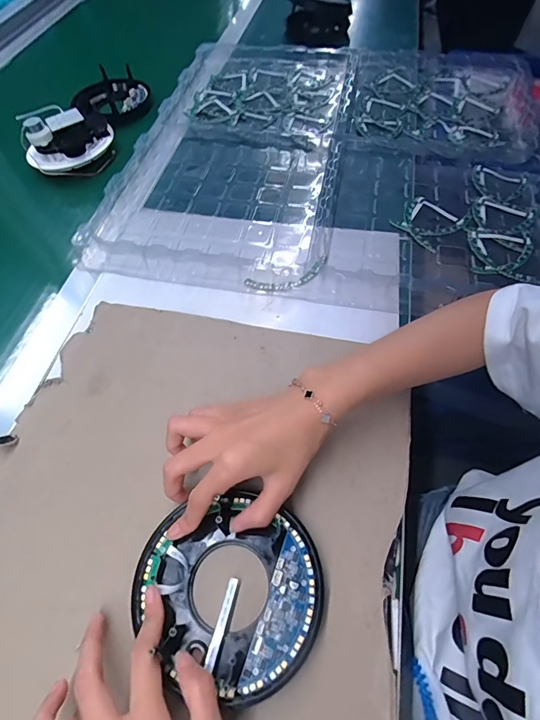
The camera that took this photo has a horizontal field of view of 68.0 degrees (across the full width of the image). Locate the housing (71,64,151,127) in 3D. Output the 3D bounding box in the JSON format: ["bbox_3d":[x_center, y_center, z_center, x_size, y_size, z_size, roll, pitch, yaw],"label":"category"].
[{"bbox_3d":[-0.252,-0.426,0.652,0.106,0.032,0.146,-1,59,2],"label":"housing"}]

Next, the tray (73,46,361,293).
[{"bbox_3d":[-0.043,-0.317,0.580,0.281,0.034,0.525,8,59,7],"label":"tray"}]

